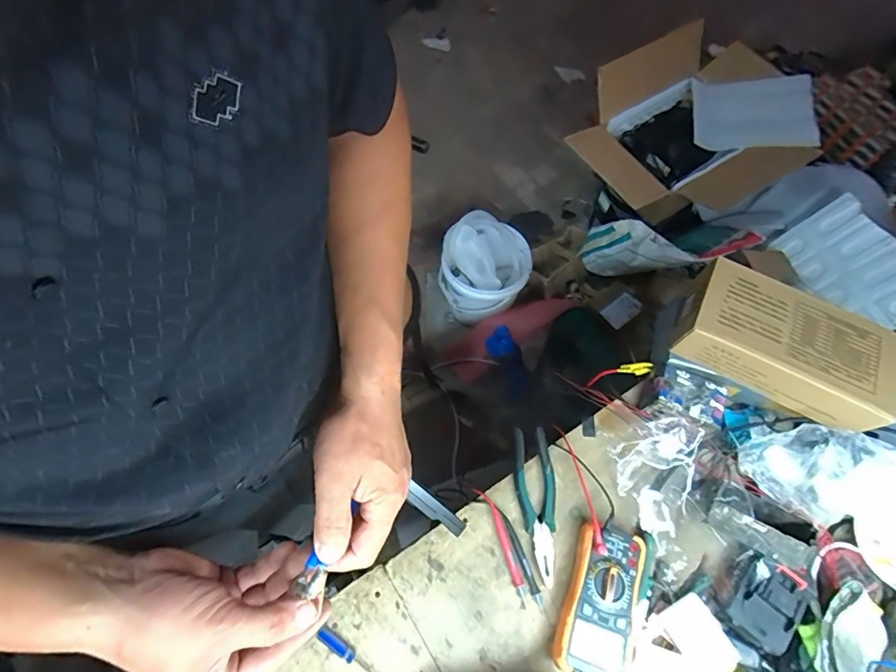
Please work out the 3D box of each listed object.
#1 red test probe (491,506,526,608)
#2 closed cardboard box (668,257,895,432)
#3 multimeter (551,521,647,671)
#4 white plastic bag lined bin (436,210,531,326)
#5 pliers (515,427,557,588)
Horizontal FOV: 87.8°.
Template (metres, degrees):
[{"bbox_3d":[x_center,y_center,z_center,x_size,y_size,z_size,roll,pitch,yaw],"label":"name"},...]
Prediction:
[{"bbox_3d":[0.080,0.288,0.614,0.014,0.009,0.125,-14,66,-10],"label":"red test probe"},{"bbox_3d":[0.452,0.011,0.639,0.262,0.086,0.137,31,67,11],"label":"closed cardboard box"},{"bbox_3d":[0.193,0.328,0.577,0.094,0.034,0.170,21,65,7],"label":"multimeter"},{"bbox_3d":[0.105,-0.188,1.451,0.256,0.250,0.261,1,64,-3],"label":"white plastic bag lined bin"},{"bbox_3d":[0.124,0.225,0.631,0.053,0.020,0.194,-1,65,-3],"label":"pliers"}]

